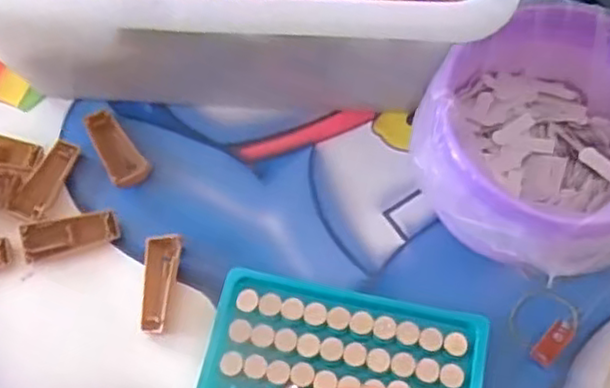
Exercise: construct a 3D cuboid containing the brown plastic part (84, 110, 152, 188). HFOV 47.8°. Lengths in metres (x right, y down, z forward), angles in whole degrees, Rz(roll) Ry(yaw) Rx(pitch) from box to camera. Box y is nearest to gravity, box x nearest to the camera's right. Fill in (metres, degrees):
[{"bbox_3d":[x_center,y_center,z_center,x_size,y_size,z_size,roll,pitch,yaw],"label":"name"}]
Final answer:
[{"bbox_3d":[-0.104,-0.026,0.384,0.021,0.008,0.049,-28,69,-8],"label":"brown plastic part"}]

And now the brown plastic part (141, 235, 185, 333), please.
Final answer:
[{"bbox_3d":[-0.075,0.046,0.353,0.019,0.009,0.049,4,68,4],"label":"brown plastic part"}]

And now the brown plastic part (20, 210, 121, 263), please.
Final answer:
[{"bbox_3d":[-0.125,0.020,0.364,0.049,0.012,0.019,-16,68,-4],"label":"brown plastic part"}]

